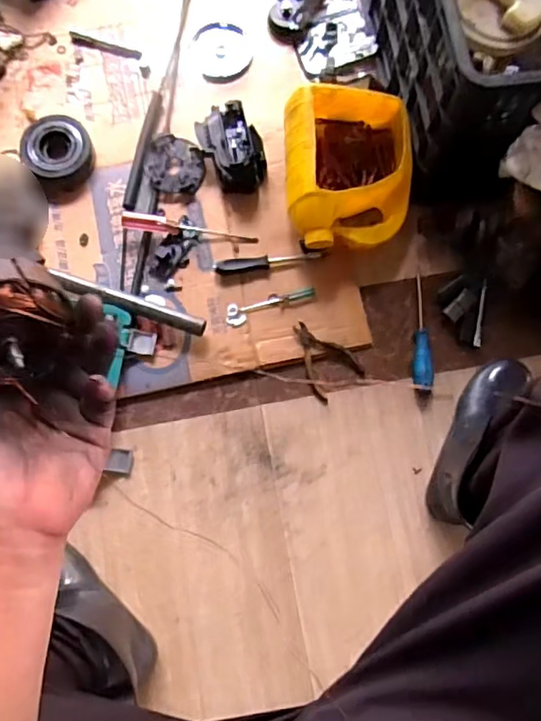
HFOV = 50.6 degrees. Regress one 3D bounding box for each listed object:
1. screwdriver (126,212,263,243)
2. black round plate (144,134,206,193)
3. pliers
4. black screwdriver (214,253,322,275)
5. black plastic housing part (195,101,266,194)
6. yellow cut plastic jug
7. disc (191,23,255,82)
[{"bbox_3d":[-0.119,-0.193,0.841,0.190,0.022,0.023,8,76,-5],"label":"screwdriver"},{"bbox_3d":[-0.146,-0.298,0.872,0.093,0.020,0.085,0,75,1],"label":"black round plate"},{"bbox_3d":[0.072,-0.004,0.819,0.078,0.019,0.112,-39,78,-8],"label":"pliers"},{"bbox_3d":[-0.003,-0.142,0.830,0.151,0.021,0.017,-7,75,-1],"label":"black screwdriver"},{"bbox_3d":[-0.057,-0.313,0.846,0.095,0.062,0.116,-9,75,-1],"label":"black plastic housing part"},{"bbox_3d":[0.113,-0.272,0.816,0.176,0.115,0.226,-2,75,0],"label":"yellow cut plastic jug"},{"bbox_3d":[-0.078,-0.494,0.916,0.094,0.004,0.112,-18,76,-4],"label":"disc"}]

